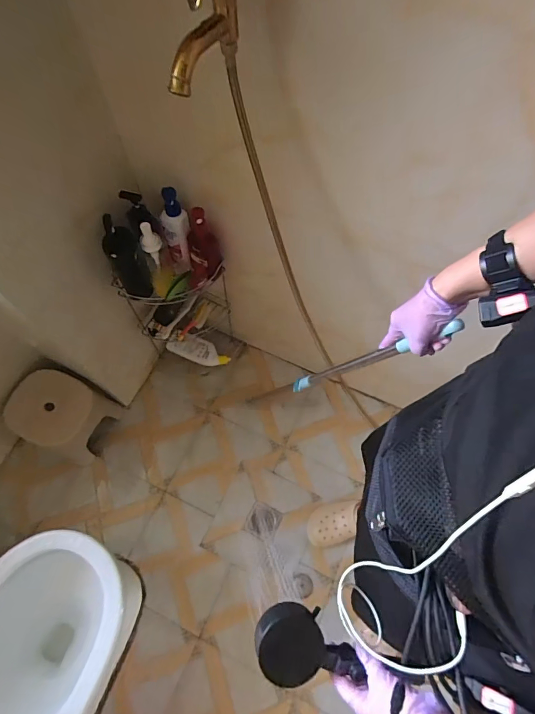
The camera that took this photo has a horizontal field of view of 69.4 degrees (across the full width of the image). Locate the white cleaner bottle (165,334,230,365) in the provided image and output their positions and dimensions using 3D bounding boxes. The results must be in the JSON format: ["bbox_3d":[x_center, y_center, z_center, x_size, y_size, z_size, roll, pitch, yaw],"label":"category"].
[{"bbox_3d":[-0.252,-0.015,1.417,0.242,0.090,0.068,18,60,9],"label":"white cleaner bottle"}]

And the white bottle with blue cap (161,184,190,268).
[{"bbox_3d":[-0.216,-0.304,0.933,0.061,0.214,0.050,-35,66,-20],"label":"white bottle with blue cap"}]

